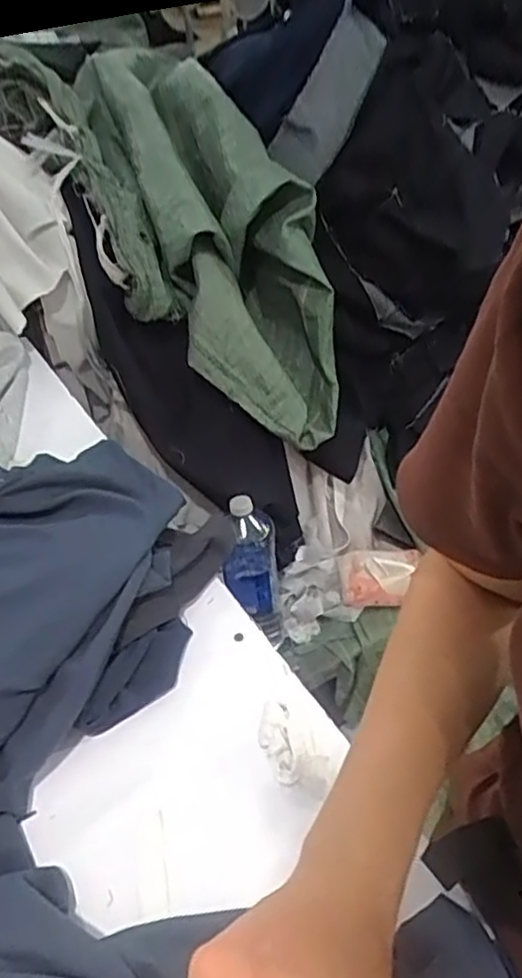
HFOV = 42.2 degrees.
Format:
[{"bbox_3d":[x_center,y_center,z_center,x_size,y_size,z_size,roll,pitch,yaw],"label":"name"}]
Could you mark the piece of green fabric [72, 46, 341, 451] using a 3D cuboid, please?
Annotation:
[{"bbox_3d":[-0.094,-0.390,1.024,0.291,0.187,0.717,-26,90,-21],"label":"piece of green fabric"}]

